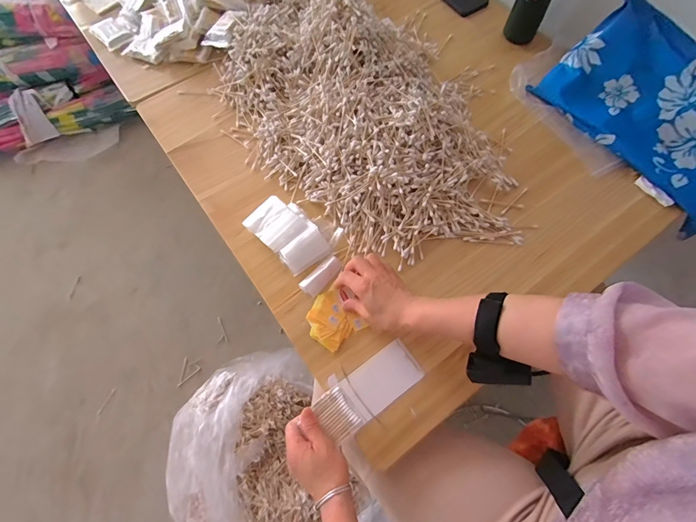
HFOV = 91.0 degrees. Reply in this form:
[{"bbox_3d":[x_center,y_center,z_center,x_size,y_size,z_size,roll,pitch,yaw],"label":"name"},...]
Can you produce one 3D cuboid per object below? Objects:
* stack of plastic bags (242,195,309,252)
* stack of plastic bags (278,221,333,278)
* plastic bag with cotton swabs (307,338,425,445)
[{"bbox_3d":[-0.107,-0.057,0.528,0.078,0.029,0.078,-40,72,-14],"label":"stack of plastic bags"},{"bbox_3d":[-0.066,-0.017,0.513,0.069,0.025,0.049,-34,73,-10],"label":"stack of plastic bags"},{"bbox_3d":[0.029,0.171,0.457,0.143,0.007,0.061,-34,73,-12],"label":"plastic bag with cotton swabs"}]

